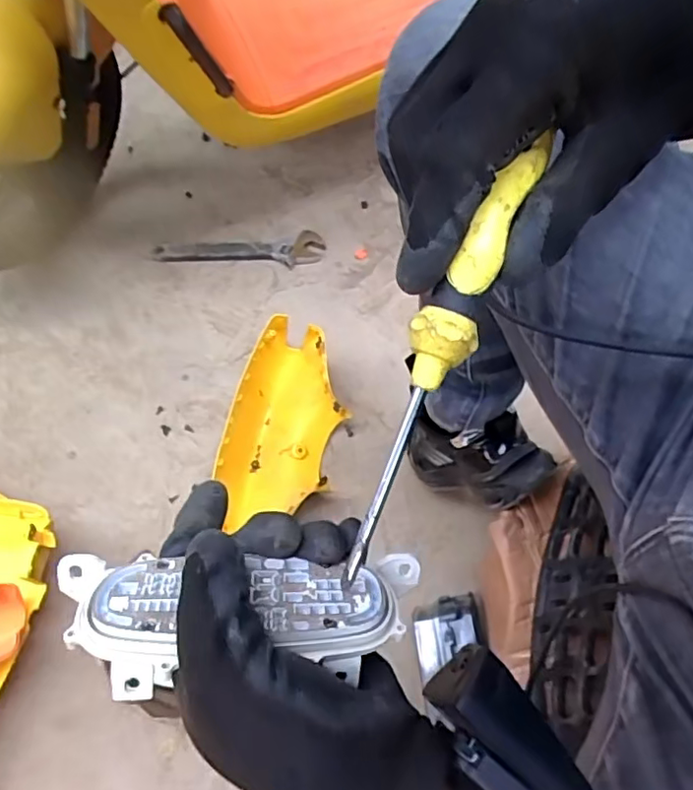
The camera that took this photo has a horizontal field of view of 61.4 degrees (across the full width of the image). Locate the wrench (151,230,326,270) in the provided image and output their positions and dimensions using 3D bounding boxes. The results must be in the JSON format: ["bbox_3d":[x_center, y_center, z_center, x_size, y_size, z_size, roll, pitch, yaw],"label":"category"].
[{"bbox_3d":[-0.192,-0.251,1.032,0.301,0.015,0.070,-5,62,-3],"label":"wrench"}]

